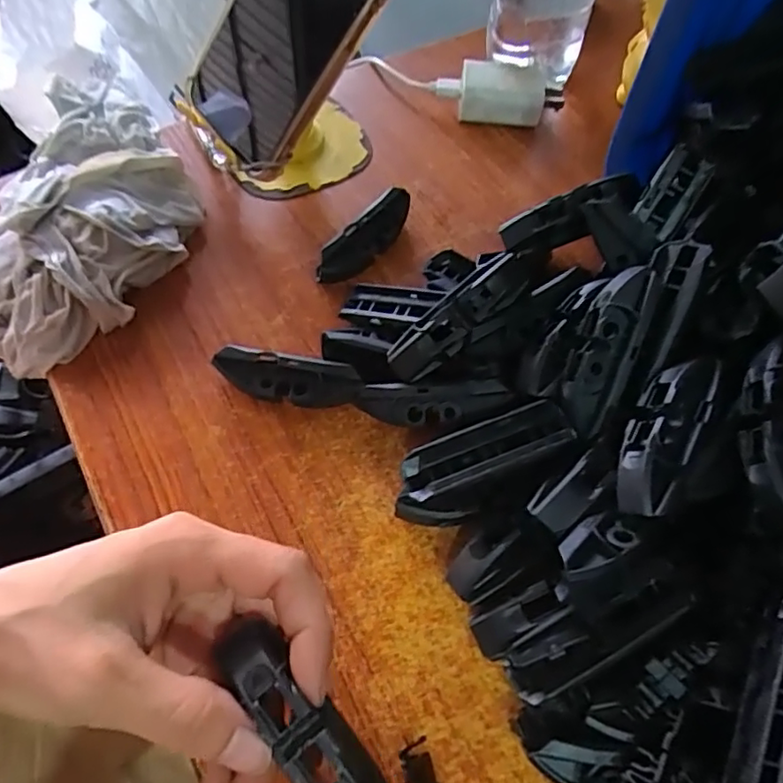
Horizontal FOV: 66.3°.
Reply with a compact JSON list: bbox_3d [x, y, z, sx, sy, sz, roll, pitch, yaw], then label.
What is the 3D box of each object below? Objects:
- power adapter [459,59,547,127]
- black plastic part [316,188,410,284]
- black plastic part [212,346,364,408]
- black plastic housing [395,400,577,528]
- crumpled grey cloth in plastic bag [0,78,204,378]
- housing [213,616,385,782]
[{"bbox_3d":[0.073,-0.199,0.401,0.055,0.029,0.035,5,59,0],"label":"power adapter"},{"bbox_3d":[-0.012,-0.084,0.332,0.018,0.022,0.069,32,63,15],"label":"black plastic part"},{"bbox_3d":[-0.048,-0.004,0.283,0.067,0.024,0.017,7,59,1],"label":"black plastic part"},{"bbox_3d":[0.037,0.030,0.247,0.077,0.027,0.027,-30,64,-1],"label":"black plastic housing"},{"bbox_3d":[-0.160,-0.091,0.321,0.096,0.038,0.169,10,59,3],"label":"crumpled grey cloth in plastic bag"},{"bbox_3d":[-0.026,0.103,0.181,0.021,0.019,0.074,-37,78,-21],"label":"housing"}]

